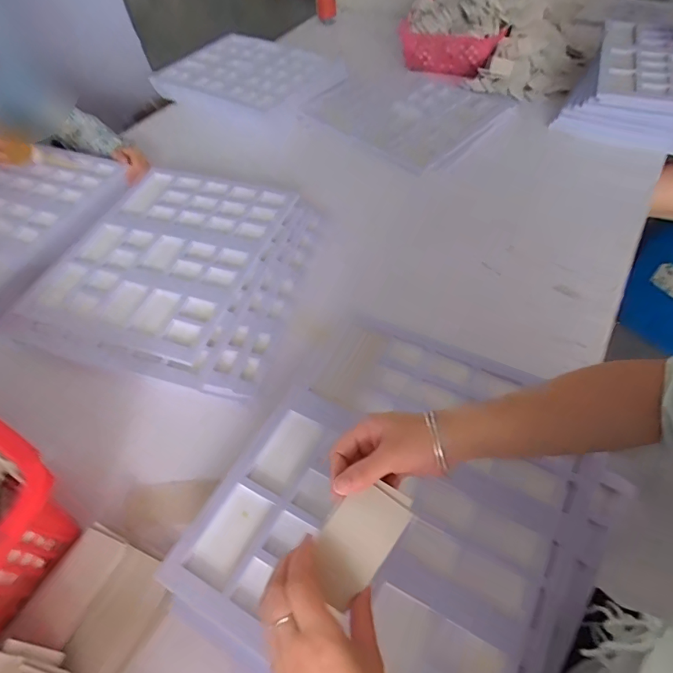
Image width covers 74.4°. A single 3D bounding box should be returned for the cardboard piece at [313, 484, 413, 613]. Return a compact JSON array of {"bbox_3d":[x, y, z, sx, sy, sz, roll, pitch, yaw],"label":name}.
[{"bbox_3d":[0.015,0.169,0.366,0.054,0.008,0.090,36,76,7],"label":"cardboard piece"}]

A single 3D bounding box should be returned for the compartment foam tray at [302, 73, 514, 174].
[{"bbox_3d":[0.182,-0.580,1.139,0.442,0.066,0.380,36,63,27],"label":"compartment foam tray"}]

